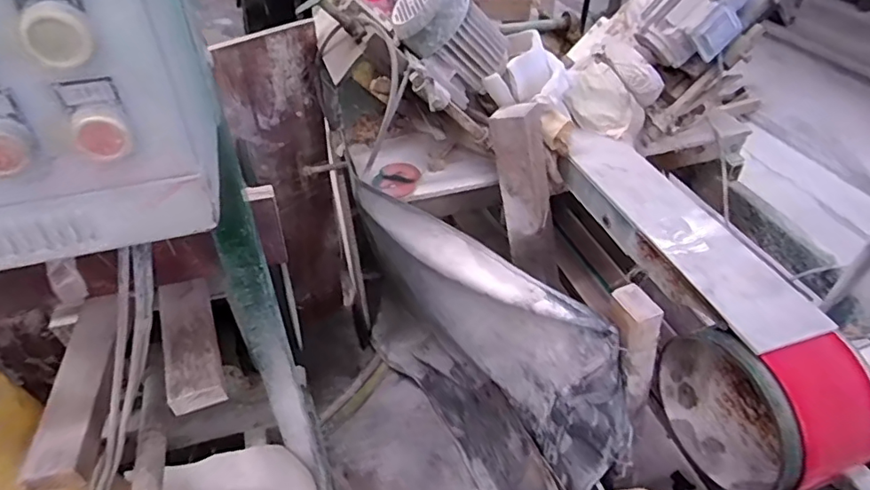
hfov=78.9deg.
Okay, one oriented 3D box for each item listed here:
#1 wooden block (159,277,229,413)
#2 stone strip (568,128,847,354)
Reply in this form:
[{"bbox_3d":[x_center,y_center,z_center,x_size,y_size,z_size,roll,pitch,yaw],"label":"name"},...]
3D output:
[{"bbox_3d":[-0.361,0.138,0.778,0.077,0.043,0.217,-17,45,-18],"label":"wooden block"},{"bbox_3d":[0.449,-0.055,0.999,0.157,0.020,0.617,-12,43,-13],"label":"stone strip"}]

